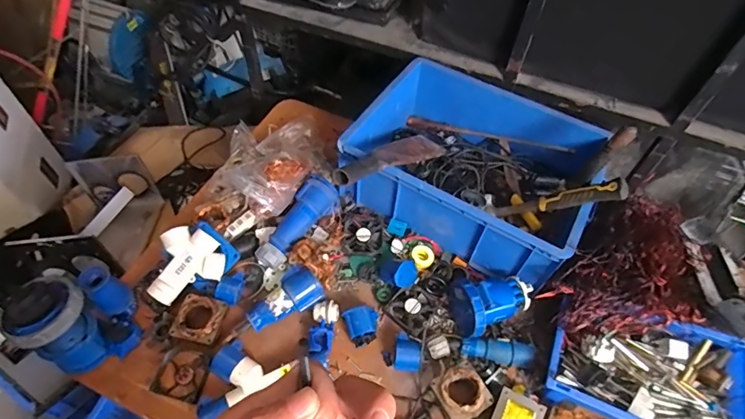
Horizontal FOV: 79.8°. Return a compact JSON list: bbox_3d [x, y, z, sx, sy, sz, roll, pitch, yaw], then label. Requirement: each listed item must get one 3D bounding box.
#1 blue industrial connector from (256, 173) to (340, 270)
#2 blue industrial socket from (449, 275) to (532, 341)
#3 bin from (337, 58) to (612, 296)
[{"bbox_3d":[-0.150,0.025,0.906,0.073,0.066,0.209,28,57,16],"label":"blue industrial connector"},{"bbox_3d":[0.221,0.167,0.838,0.143,0.111,0.099,-21,58,-19],"label":"blue industrial socket"},{"bbox_3d":[0.217,-0.095,0.959,0.475,0.168,0.430,30,57,17],"label":"bin"}]

